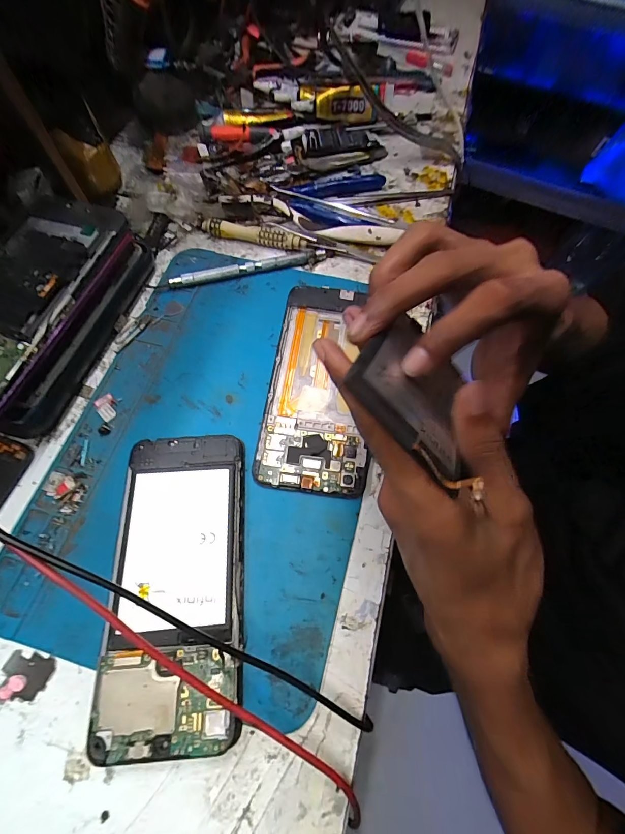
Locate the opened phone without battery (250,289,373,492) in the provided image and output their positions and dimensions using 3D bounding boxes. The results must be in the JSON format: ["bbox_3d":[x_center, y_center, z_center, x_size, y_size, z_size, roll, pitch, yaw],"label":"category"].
[{"bbox_3d":[0.005,-0.027,0.245,0.069,0.011,0.159,7,66,1],"label":"opened phone without battery"}]

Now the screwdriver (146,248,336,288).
[{"bbox_3d":[-0.055,-0.123,0.286,0.149,0.011,0.009,-13,68,-8],"label":"screwdriver"}]

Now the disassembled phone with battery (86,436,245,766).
[{"bbox_3d":[-0.076,0.088,0.195,0.071,0.009,0.158,-3,67,-4],"label":"disassembled phone with battery"}]

